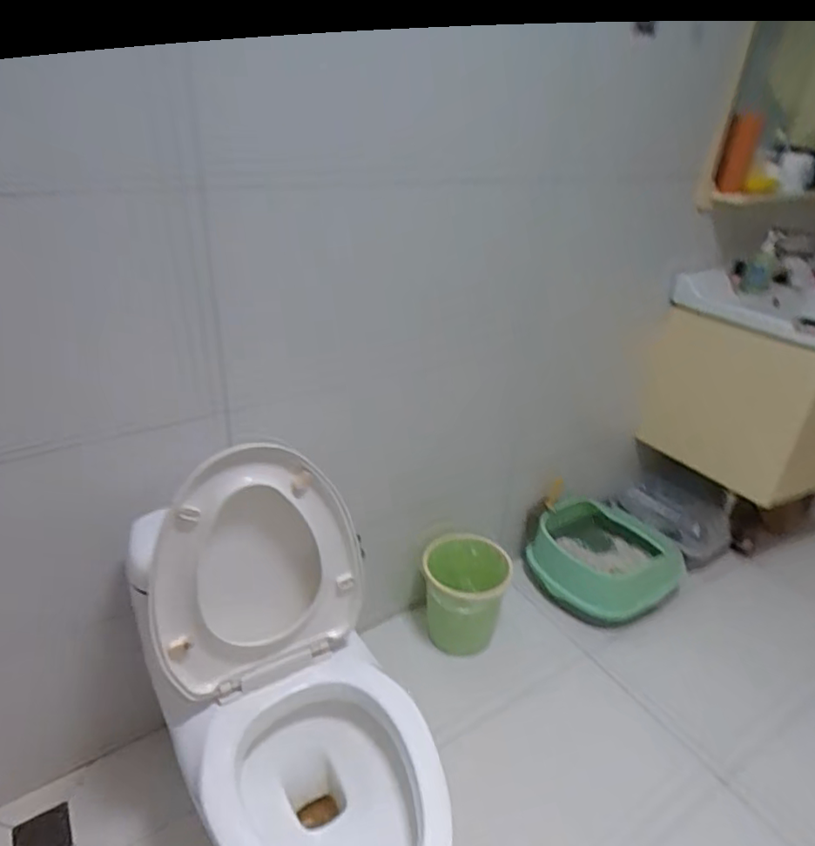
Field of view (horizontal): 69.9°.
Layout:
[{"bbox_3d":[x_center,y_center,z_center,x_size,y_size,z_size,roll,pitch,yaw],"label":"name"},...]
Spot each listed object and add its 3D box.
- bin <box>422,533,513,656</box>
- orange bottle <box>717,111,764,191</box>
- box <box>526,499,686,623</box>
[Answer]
[{"bbox_3d":[0.150,0.485,1.607,0.232,0.275,0.222,10,30,11],"label":"bin"},{"bbox_3d":[0.783,-0.633,1.381,0.058,0.199,0.059,23,58,30],"label":"orange bottle"},{"bbox_3d":[0.612,0.419,1.811,0.443,0.199,0.380,18,32,23],"label":"box"}]

